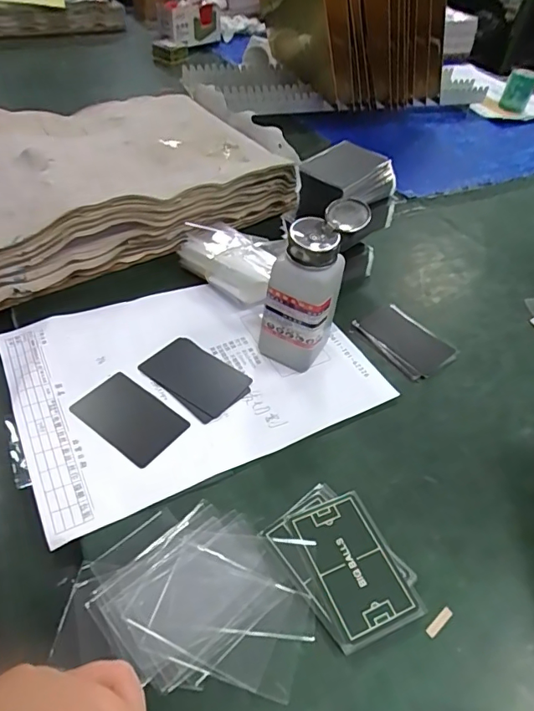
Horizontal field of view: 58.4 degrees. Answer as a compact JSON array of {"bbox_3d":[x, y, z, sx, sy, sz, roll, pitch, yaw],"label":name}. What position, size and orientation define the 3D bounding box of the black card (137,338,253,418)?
[{"bbox_3d":[-0.062,0.016,0.422,0.088,0.004,0.054,30,51,20],"label":"black card"}]

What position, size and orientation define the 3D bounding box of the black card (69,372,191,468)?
[{"bbox_3d":[-0.110,0.050,0.383,0.084,0.004,0.052,32,52,21],"label":"black card"}]

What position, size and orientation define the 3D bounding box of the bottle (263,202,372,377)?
[{"bbox_3d":[0.036,-0.056,0.409,0.052,0.139,0.067,24,49,15],"label":"bottle"}]

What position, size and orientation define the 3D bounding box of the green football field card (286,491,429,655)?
[{"bbox_3d":[0.056,0.138,0.315,0.059,0.006,0.087,-15,51,-20],"label":"green football field card"}]

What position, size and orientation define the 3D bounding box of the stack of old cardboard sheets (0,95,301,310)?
[{"bbox_3d":[-0.206,-0.207,0.565,0.431,0.088,0.263,-25,55,-27],"label":"stack of old cardboard sheets"}]

